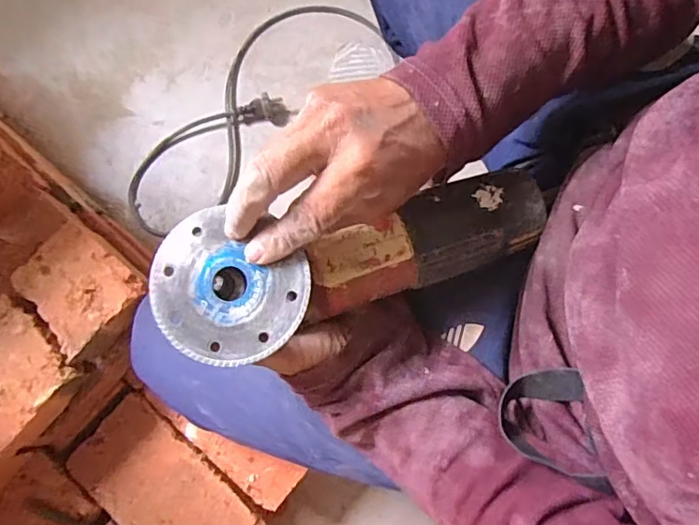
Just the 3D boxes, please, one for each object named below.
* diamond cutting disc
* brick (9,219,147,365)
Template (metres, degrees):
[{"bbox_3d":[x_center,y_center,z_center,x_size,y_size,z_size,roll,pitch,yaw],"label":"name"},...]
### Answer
[{"bbox_3d":[-0.069,0.015,0.306,0.088,0.007,0.081,0,78,1],"label":"diamond cutting disc"},{"bbox_3d":[-0.248,0.026,0.515,0.088,0.054,0.102,-42,81,-7],"label":"brick"}]

